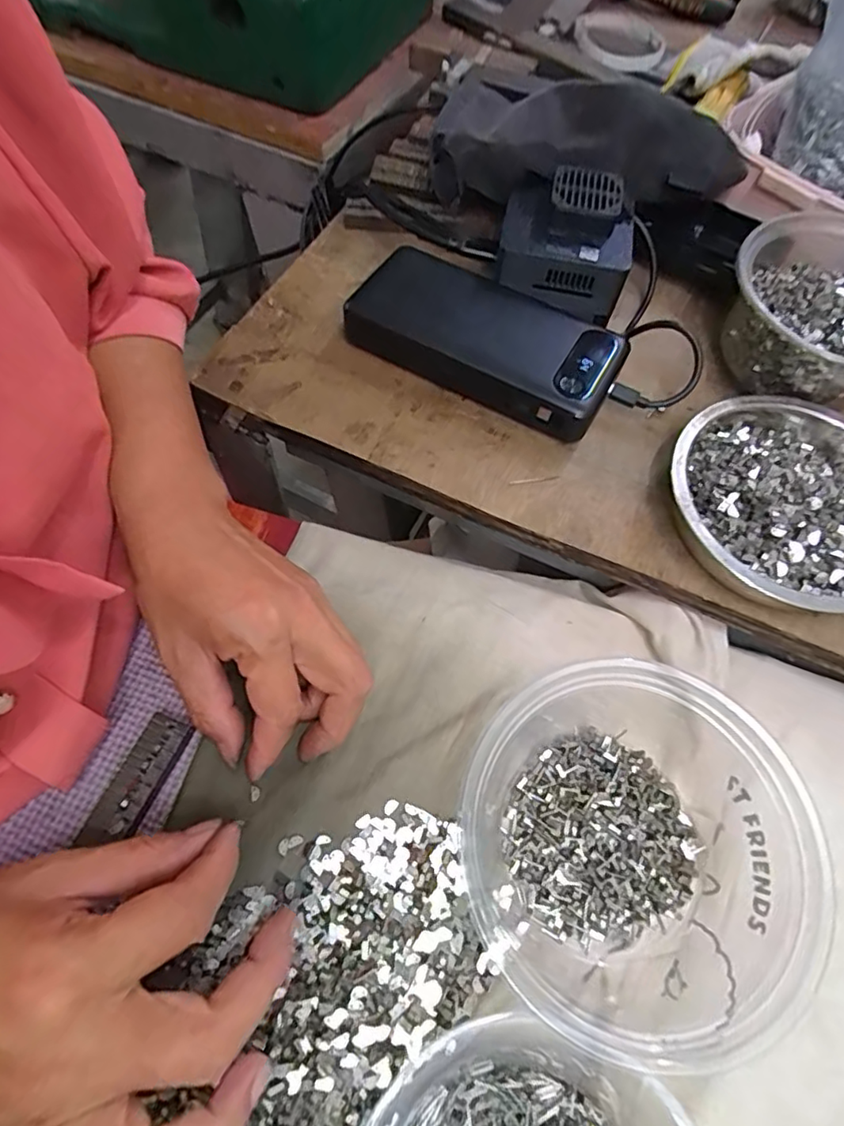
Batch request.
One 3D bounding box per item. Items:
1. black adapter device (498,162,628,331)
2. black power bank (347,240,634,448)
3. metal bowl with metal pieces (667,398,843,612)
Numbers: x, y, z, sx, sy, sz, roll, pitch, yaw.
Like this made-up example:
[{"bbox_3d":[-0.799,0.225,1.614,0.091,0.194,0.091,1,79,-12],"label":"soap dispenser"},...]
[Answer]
[{"bbox_3d":[0.087,-0.194,0.348,0.077,0.032,0.079,20,64,7],"label":"black adapter device"},{"bbox_3d":[0.031,-0.136,0.346,0.168,0.023,0.076,30,66,11],"label":"black power bank"},{"bbox_3d":[0.190,-0.032,0.297,0.125,0.032,0.117,1,63,-2],"label":"metal bowl with metal pieces"}]

